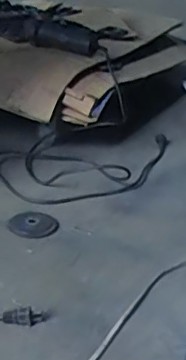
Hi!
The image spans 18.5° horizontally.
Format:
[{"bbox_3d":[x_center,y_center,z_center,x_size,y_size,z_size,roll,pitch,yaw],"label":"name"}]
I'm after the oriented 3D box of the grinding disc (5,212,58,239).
[{"bbox_3d":[-0.118,0.088,1.123,0.090,0.008,0.087,2,25,-1],"label":"grinding disc"}]

